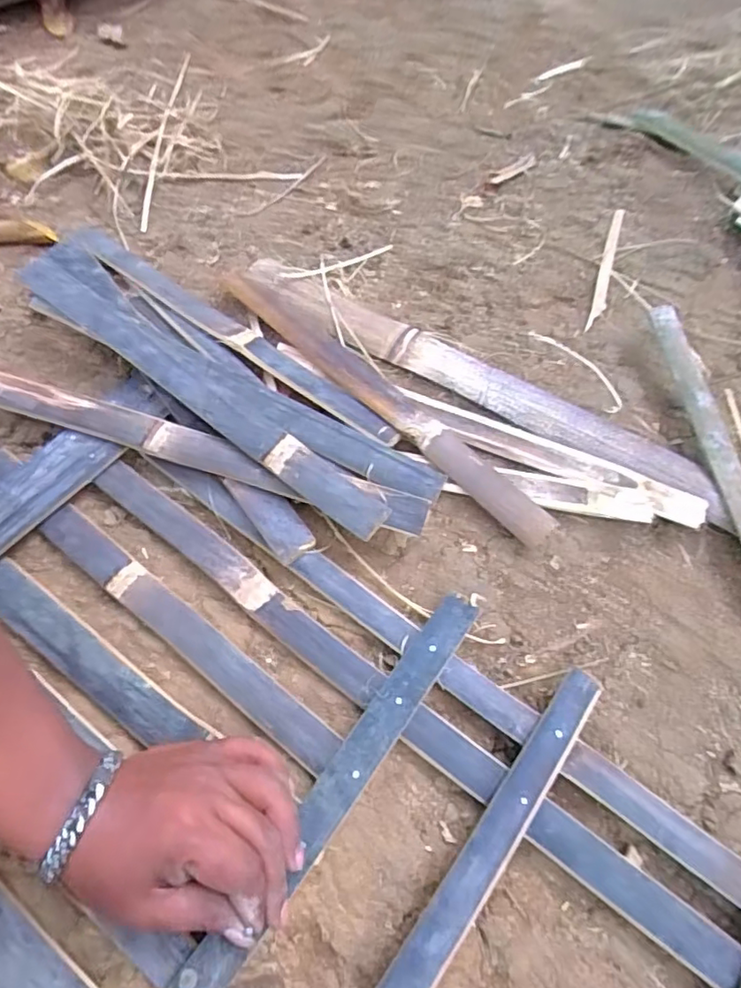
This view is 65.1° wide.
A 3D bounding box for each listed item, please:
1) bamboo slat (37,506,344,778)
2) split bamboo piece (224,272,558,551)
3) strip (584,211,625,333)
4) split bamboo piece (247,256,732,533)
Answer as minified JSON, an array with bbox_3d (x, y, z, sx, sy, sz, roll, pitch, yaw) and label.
[{"bbox_3d":[-0.139,0.099,0.427,0.283,0.013,0.030,34,65,17],"label":"bamboo slat"},{"bbox_3d":[0.004,-0.096,0.522,0.037,0.012,0.391,-40,68,-21],"label":"split bamboo piece"},{"bbox_3d":[0.258,-0.252,0.631,0.015,0.013,0.193,17,61,8],"label":"strip"},{"bbox_3d":[0.094,-0.112,0.550,0.484,0.020,0.062,28,64,14],"label":"split bamboo piece"}]

